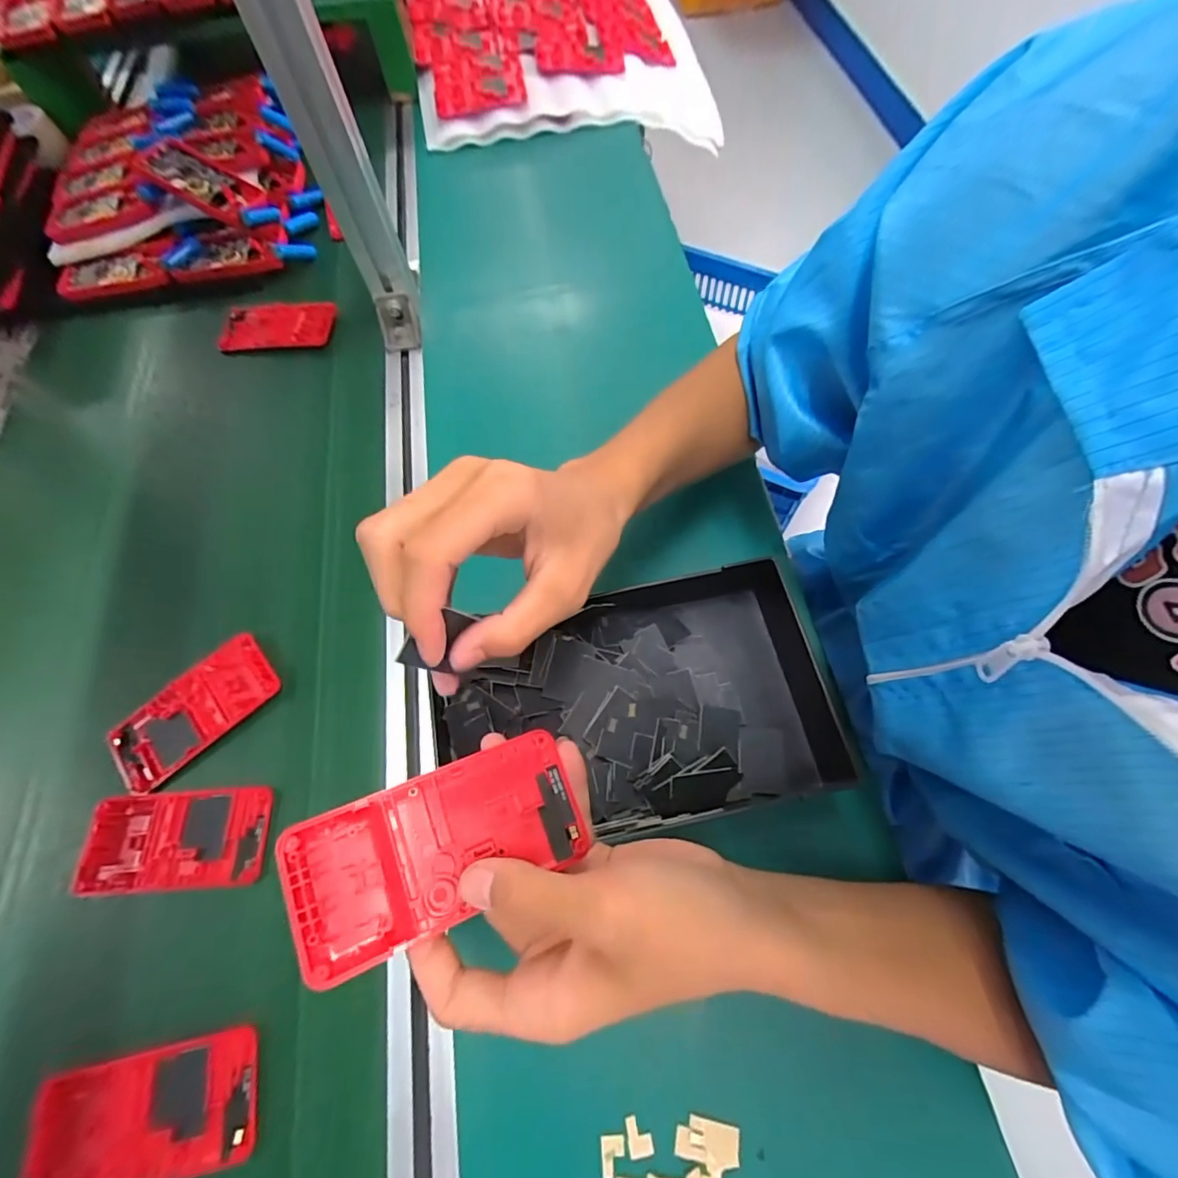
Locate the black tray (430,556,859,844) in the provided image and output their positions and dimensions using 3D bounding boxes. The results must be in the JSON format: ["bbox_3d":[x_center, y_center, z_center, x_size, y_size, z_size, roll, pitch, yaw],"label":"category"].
[{"bbox_3d":[0.039,0.071,0.363,0.274,0.036,0.164,-7,62,-14],"label":"black tray"}]

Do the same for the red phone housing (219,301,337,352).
[{"bbox_3d":[-0.344,-0.286,0.575,0.123,0.013,0.066,-5,65,1],"label":"red phone housing"}]

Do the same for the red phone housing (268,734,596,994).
[{"bbox_3d":[-0.063,0.110,0.230,0.121,0.015,0.059,-19,65,-21],"label":"red phone housing"}]

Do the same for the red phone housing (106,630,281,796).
[{"bbox_3d":[-0.300,0.092,0.400,0.123,0.011,0.060,-39,69,-14],"label":"red phone housing"}]

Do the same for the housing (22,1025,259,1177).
[{"bbox_3d":[-0.259,0.305,0.304,0.125,0.012,0.062,-12,65,-2],"label":"housing"}]

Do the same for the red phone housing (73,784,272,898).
[{"bbox_3d":[-0.285,0.173,0.364,0.121,0.010,0.062,-4,65,1],"label":"red phone housing"}]

